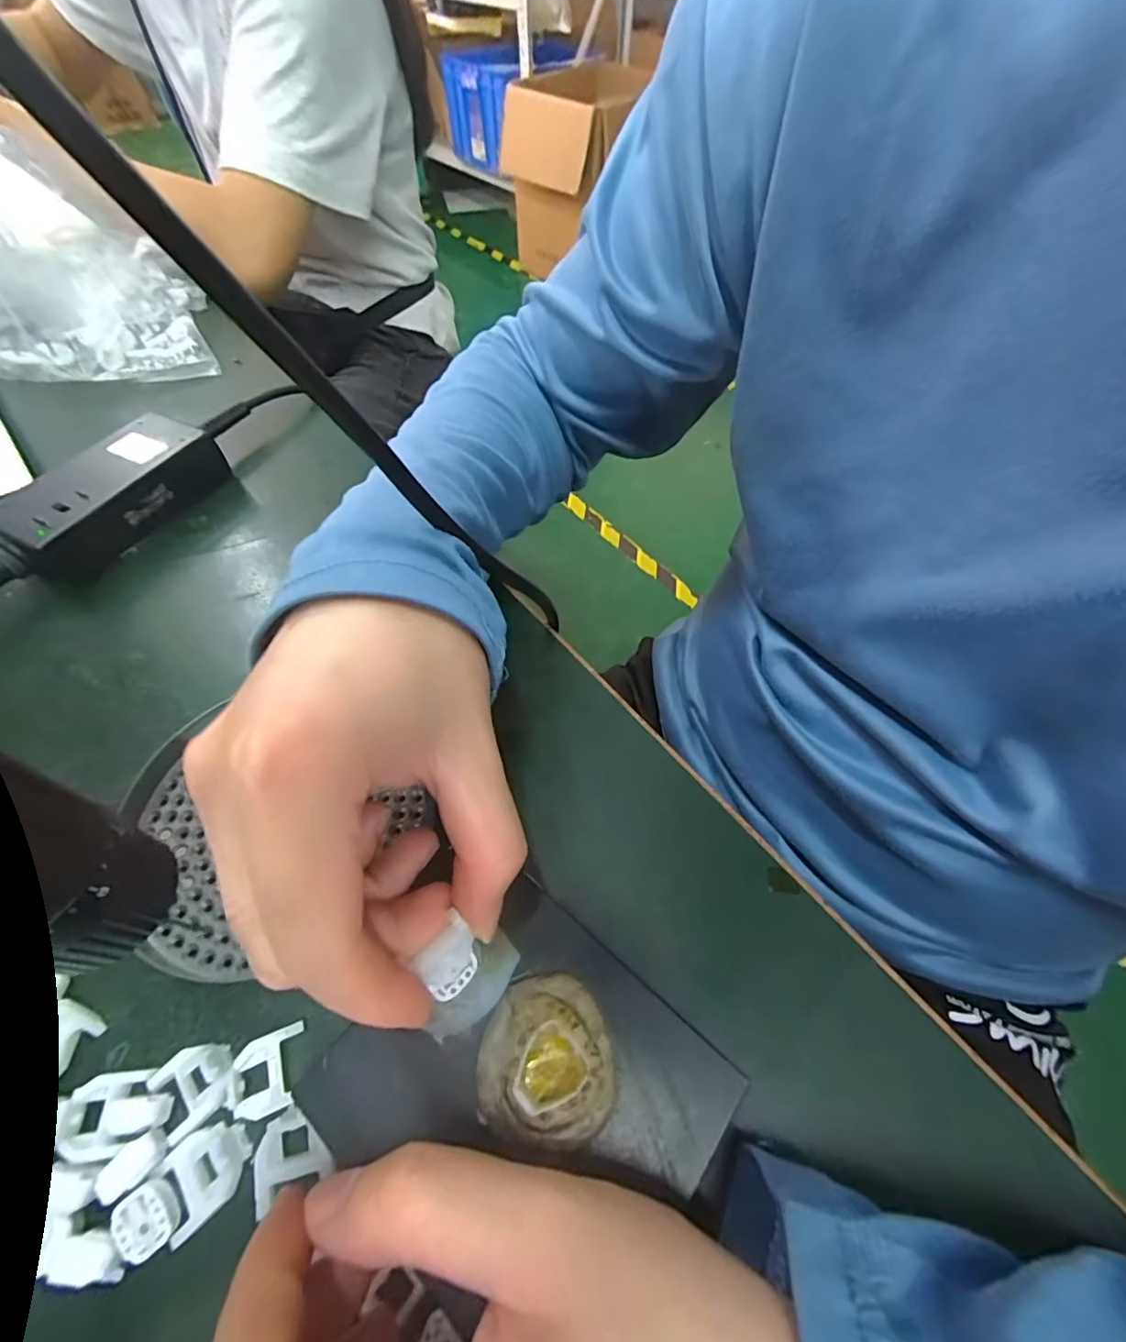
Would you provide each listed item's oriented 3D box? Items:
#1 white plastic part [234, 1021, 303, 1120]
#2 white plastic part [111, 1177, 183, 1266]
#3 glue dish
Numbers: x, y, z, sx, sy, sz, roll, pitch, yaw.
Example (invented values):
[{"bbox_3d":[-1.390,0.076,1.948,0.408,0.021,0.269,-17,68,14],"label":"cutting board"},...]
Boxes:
[{"bbox_3d":[-0.095,0.129,0.170,0.019,0.004,0.023,-10,59,-6],"label":"white plastic part"},{"bbox_3d":[-0.119,0.156,0.150,0.014,0.006,0.016,-34,64,-19],"label":"white plastic part"},{"bbox_3d":[-0.006,0.115,0.157,0.040,0.014,0.041,0,58,0],"label":"glue dish"}]

